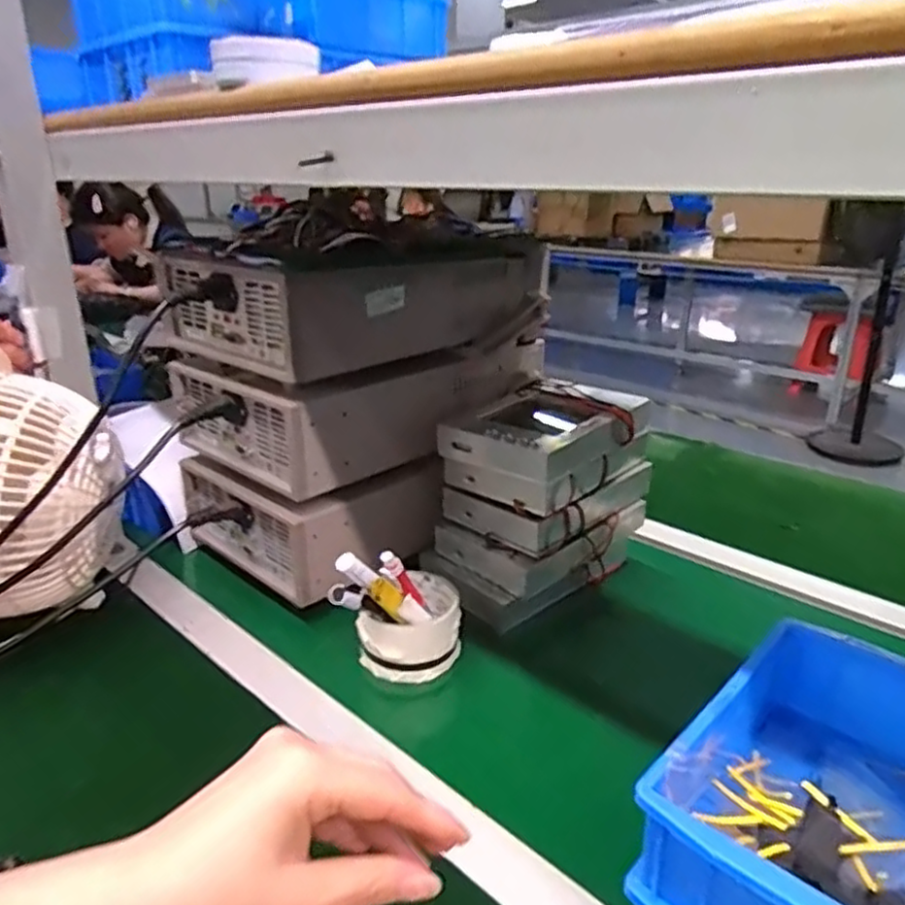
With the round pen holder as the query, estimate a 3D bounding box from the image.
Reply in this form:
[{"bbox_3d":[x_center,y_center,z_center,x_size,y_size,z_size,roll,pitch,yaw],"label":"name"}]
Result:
[{"bbox_3d":[-0.037,0.140,0.604,0.087,0.071,0.078,-1,23,-3],"label":"round pen holder"}]

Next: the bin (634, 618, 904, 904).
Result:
[{"bbox_3d":[0.194,0.173,0.364,0.127,0.058,0.194,17,28,37],"label":"bin"}]

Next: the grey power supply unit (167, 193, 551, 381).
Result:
[{"bbox_3d":[-0.090,-0.176,0.718,0.218,0.113,0.333,18,29,39],"label":"grey power supply unit"}]

